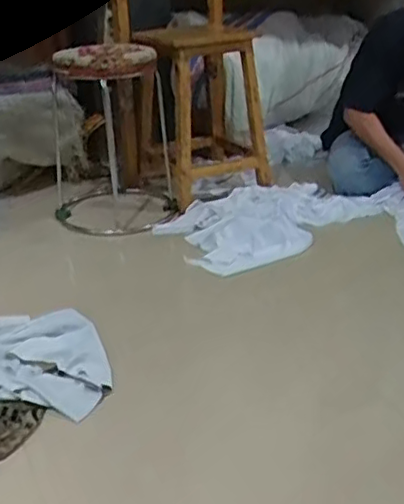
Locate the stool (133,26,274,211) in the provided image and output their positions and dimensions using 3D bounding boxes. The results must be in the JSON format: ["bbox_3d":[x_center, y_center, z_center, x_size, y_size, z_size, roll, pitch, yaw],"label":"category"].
[{"bbox_3d":[0.007,-0.394,1.760,0.313,0.463,0.308,-7,26,-12],"label":"stool"}]

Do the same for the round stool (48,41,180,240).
[{"bbox_3d":[-0.247,-0.306,1.715,0.311,0.500,0.348,-8,26,-14],"label":"round stool"}]

